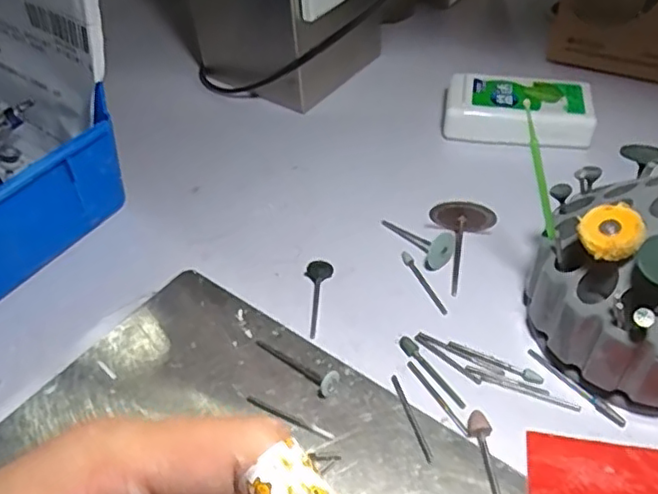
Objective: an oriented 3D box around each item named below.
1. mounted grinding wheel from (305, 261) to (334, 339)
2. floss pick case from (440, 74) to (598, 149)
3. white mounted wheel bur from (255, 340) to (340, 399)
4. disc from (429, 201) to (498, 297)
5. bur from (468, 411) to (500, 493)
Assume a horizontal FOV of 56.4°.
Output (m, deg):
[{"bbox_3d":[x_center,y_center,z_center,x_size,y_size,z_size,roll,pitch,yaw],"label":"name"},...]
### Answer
[{"bbox_3d":[-0.007,0.027,0.313,0.014,0.009,0.043,2,59,5],"label":"mounted grinding wheel"},{"bbox_3d":[0.121,-0.086,0.400,0.092,0.030,0.048,1,47,4],"label":"floss pick case"},{"bbox_3d":[-0.016,0.053,0.285,0.046,0.010,0.011,30,55,28],"label":"white mounted wheel bur"},{"bbox_3d":[0.069,-0.001,0.319,0.034,0.029,0.041,6,47,9],"label":"disc"},{"bbox_3d":[0.065,0.087,0.250,0.009,0.006,0.040,-5,46,-1],"label":"bur"}]

